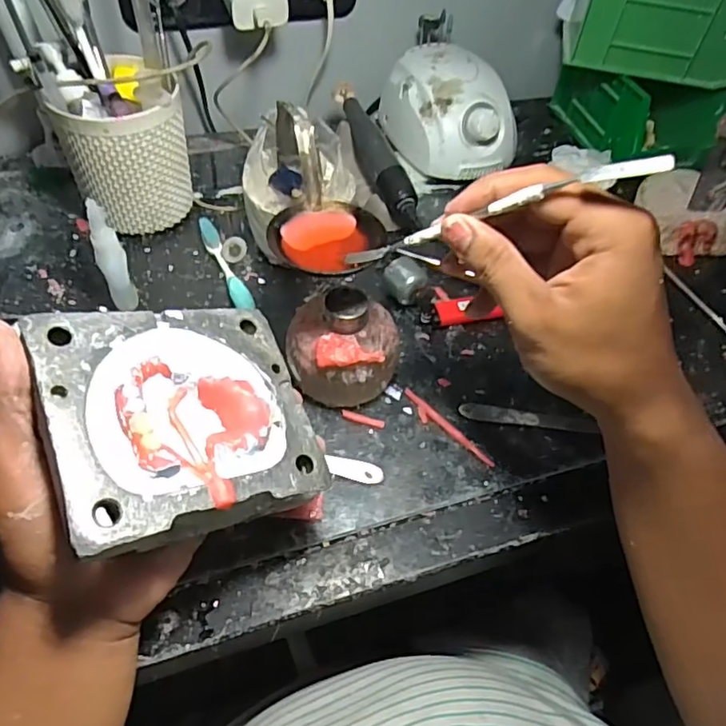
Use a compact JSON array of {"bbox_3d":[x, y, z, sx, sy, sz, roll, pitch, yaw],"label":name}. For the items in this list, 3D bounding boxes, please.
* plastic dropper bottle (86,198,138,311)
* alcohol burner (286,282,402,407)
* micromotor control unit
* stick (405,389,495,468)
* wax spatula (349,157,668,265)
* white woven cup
[{"bbox_3d":[-0.183,-0.077,0.423,0.019,0.083,0.020,-20,34,-20],"label":"plastic dropper bottle"},{"bbox_3d":[-0.013,-0.011,0.390,0.074,0.074,0.062,5,51,-1],"label":"alcohol burner"},{"bbox_3d":[0.085,-0.254,0.586,0.092,0.077,0.140,-19,55,-20],"label":"micromotor control unit"},{"bbox_3d":[0.056,0.045,0.402,0.013,0.004,0.079,-36,62,-29],"label":"stick"},{"bbox_3d":[0.058,-0.071,0.292,0.177,0.010,0.008,-9,36,43],"label":"wax spatula"},{"bbox_3d":[-0.188,-0.175,0.478,0.085,0.105,0.088,3,51,-3],"label":"white woven cup"}]

